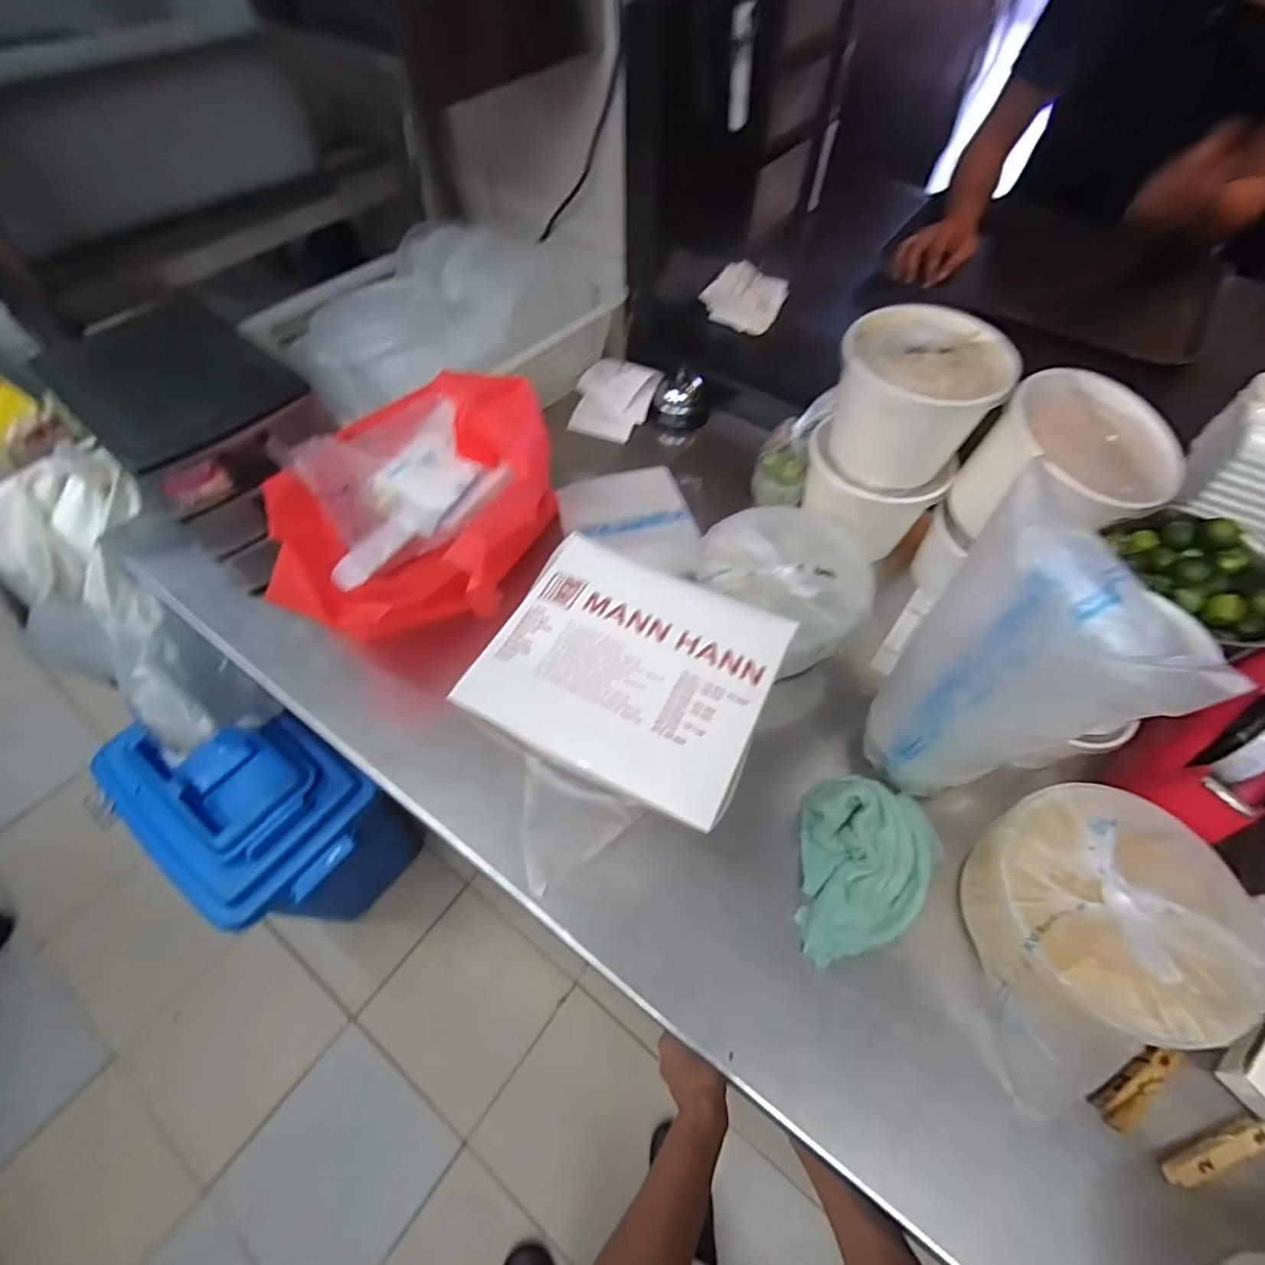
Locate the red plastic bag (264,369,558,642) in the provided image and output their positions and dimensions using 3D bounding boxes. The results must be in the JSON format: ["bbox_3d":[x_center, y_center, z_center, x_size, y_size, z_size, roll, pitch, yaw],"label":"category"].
[{"bbox_3d":[-0.181,-0.103,0.522,0.157,0.144,0.263,15,58,9],"label":"red plastic bag"}]

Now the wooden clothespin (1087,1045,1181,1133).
[{"bbox_3d":[0.327,0.291,0.371,0.064,0.010,0.023,-30,62,-18],"label":"wooden clothespin"}]

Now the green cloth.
[{"bbox_3d":[0.181,0.176,0.430,0.098,0.037,0.130,10,57,6],"label":"green cloth"}]

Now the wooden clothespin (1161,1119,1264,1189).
[{"bbox_3d":[0.363,0.321,0.354,0.074,0.020,0.011,-14,58,-9],"label":"wooden clothespin"}]

